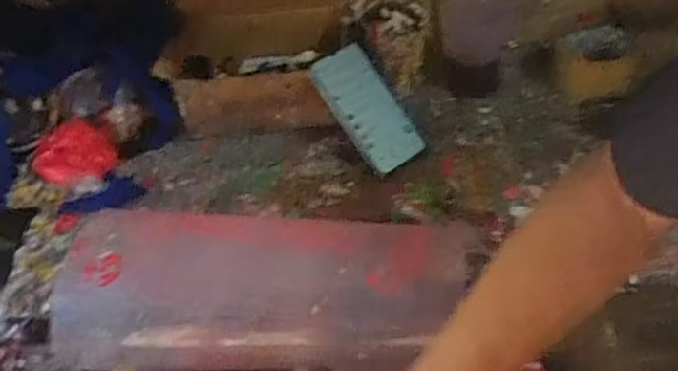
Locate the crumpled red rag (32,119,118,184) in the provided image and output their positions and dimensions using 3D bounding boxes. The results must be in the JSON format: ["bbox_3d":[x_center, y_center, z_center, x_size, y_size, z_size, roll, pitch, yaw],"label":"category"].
[{"bbox_3d":[-0.322,-0.037,0.754,0.096,0.041,0.092,-26,46,-18],"label":"crumpled red rag"}]

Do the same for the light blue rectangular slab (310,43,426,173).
[{"bbox_3d":[0.036,-0.091,0.720,0.081,0.014,0.148,-39,93,-30],"label":"light blue rectangular slab"}]

